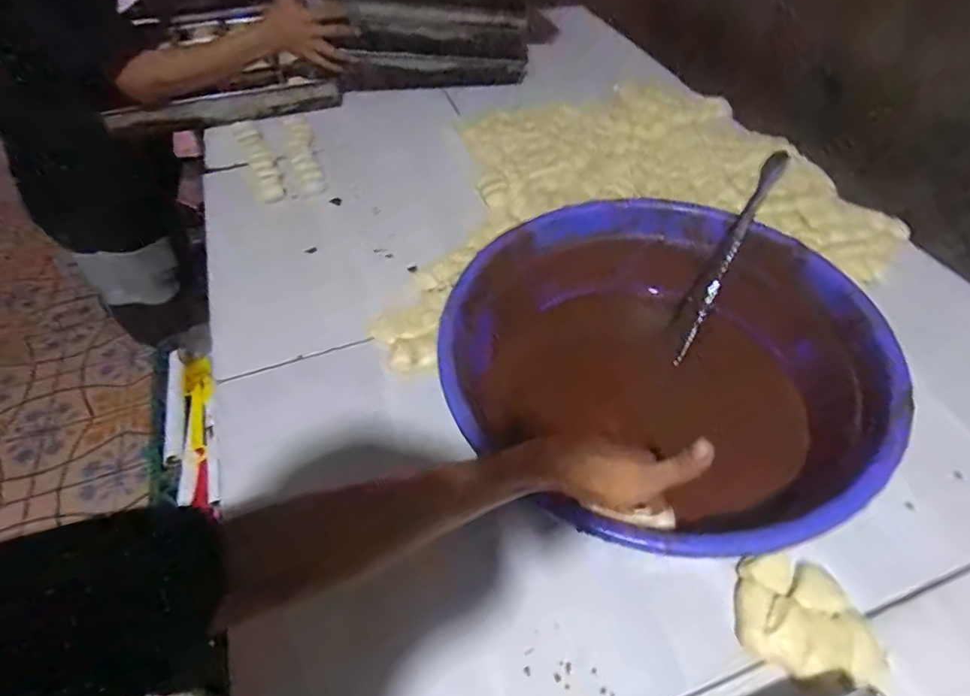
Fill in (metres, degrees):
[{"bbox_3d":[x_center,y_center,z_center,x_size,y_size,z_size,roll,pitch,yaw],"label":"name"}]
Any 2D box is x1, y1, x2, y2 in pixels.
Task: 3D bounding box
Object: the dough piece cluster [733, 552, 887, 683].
[{"bbox_3d":[0.283,0.238,0.492,0.110,0.023,0.091,9,51,12],"label":"dough piece cluster"}]

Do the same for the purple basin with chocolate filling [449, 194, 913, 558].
[{"bbox_3d":[0.168,0.017,0.585,0.391,0.134,0.424,-29,54,-19],"label":"purple basin with chocolate filling"}]

